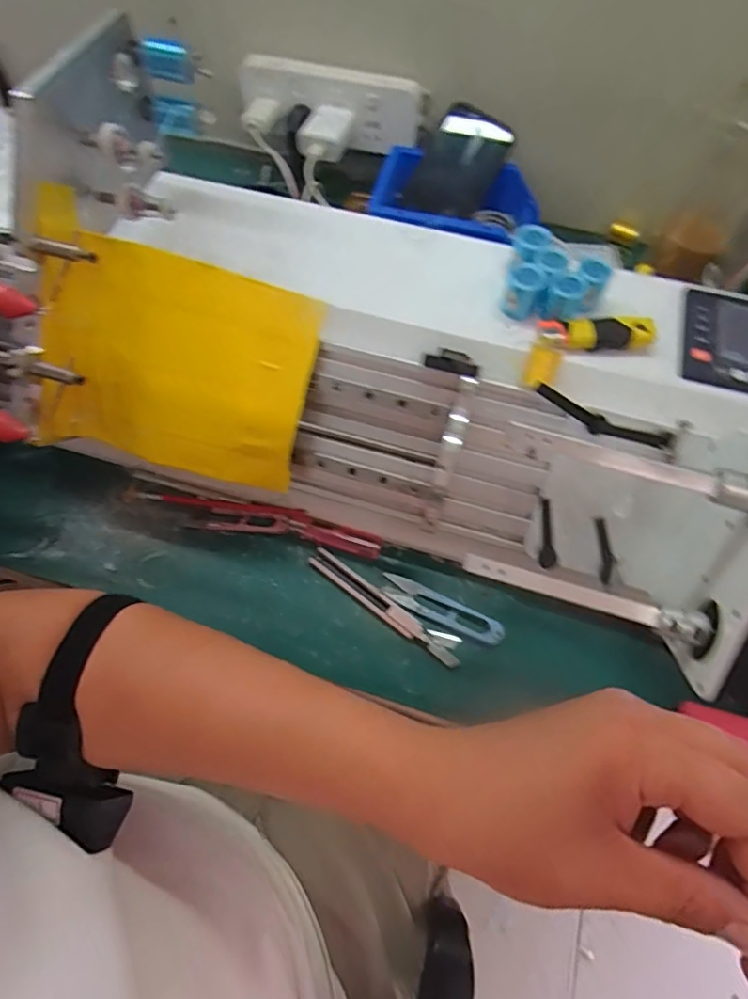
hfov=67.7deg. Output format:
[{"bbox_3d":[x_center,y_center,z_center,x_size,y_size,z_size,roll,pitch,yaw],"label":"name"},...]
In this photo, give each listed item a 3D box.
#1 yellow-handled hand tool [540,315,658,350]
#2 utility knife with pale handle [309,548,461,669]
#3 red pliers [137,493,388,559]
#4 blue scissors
[{"bbox_3d":[0.159,-0.118,0.394,0.076,0.011,0.024,0,62,-2],"label":"yellow-handled hand tool"},{"bbox_3d":[0.007,0.083,0.437,0.137,0.008,0.022,31,66,14],"label":"utility knife with pale handle"},{"bbox_3d":[-0.095,0.019,0.465,0.204,0.013,0.026,10,62,3],"label":"red pliers"},{"bbox_3d":[0.054,0.086,0.440,0.100,0.006,0.023,25,64,11],"label":"blue scissors"}]

